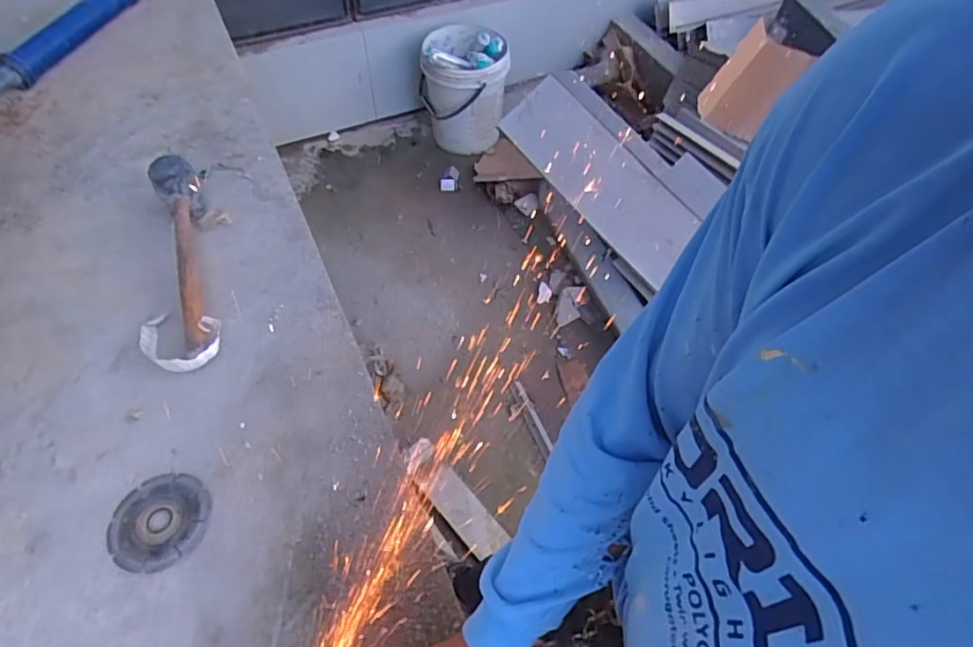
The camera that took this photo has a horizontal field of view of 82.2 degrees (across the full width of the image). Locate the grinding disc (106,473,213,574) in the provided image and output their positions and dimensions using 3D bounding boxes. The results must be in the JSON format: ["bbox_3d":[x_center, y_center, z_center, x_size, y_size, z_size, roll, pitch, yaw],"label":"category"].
[{"bbox_3d":[-0.362,0.219,0.618,0.100,0.004,0.104,1,55,-1],"label":"grinding disc"}]

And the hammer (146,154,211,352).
[{"bbox_3d":[-0.414,-0.102,0.778,0.058,0.103,0.299,-17,59,-14],"label":"hammer"}]

